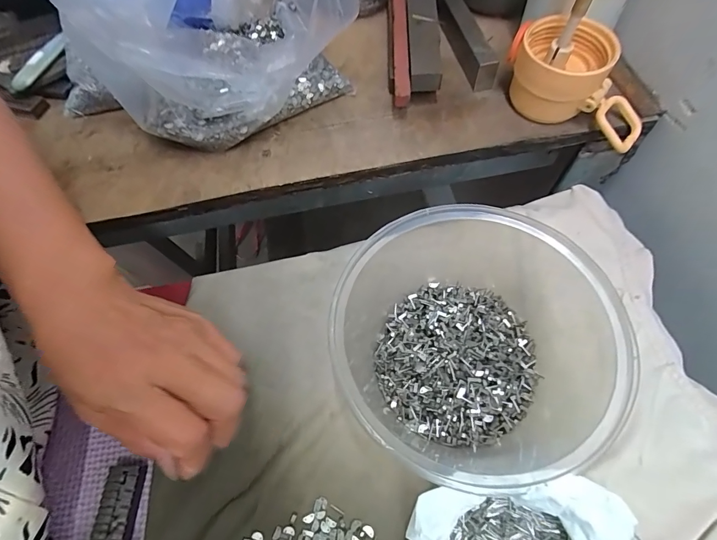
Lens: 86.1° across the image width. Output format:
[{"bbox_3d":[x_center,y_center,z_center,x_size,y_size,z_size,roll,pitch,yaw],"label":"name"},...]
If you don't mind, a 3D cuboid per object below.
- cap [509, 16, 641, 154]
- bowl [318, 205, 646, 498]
[{"bbox_3d":[0.165,-0.140,0.284,0.104,0.055,0.061,17,64,11],"label":"cap"},{"bbox_3d":[0.057,0.031,0.229,0.153,0.089,0.162,-1,63,3],"label":"bowl"}]

